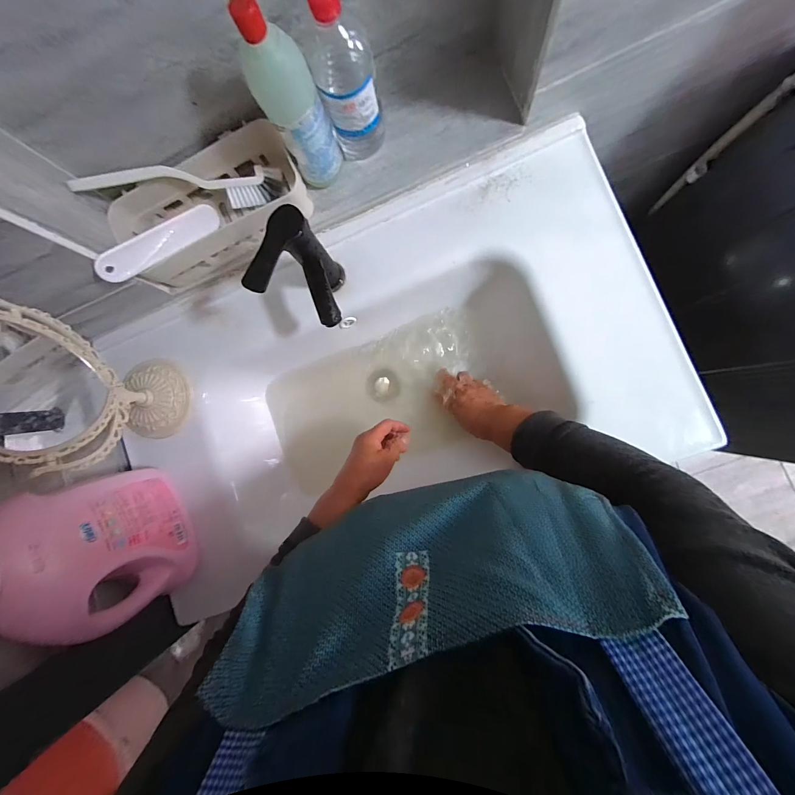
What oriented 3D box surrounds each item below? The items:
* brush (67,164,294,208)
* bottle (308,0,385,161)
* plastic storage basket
[{"bbox_3d":[-0.285,-0.291,0.459,0.258,0.034,0.043,-4,87,-12],"label":"brush"},{"bbox_3d":[-0.057,-0.358,0.393,0.066,0.180,0.055,-23,84,6],"label":"bottle"},{"bbox_3d":[-0.255,-0.259,0.473,0.266,0.067,0.126,-23,84,6],"label":"plastic storage basket"}]

